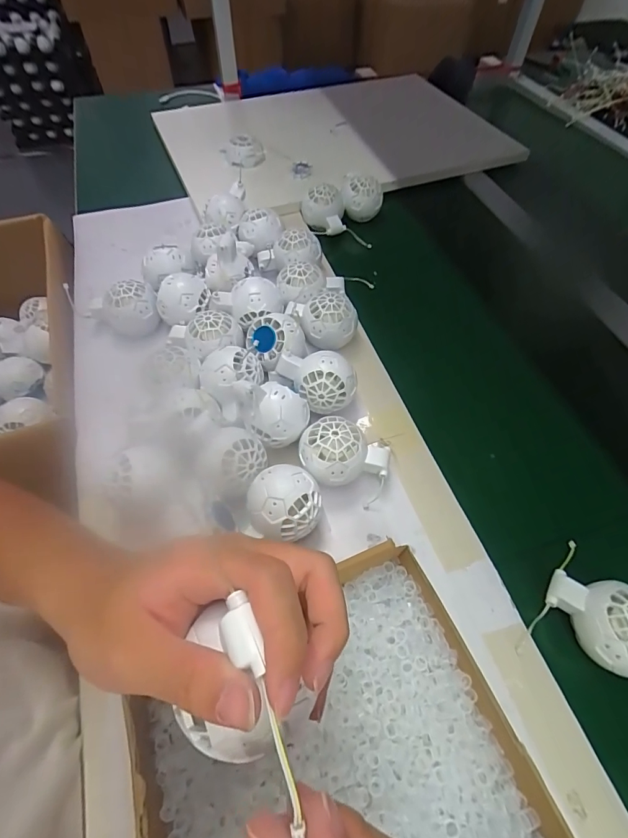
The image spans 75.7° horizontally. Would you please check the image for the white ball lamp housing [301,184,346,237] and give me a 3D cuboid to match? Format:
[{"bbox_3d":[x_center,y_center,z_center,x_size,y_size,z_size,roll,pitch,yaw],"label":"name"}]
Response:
[{"bbox_3d":[0.015,-0.309,0.590,0.058,0.049,0.058,-11,58,-7],"label":"white ball lamp housing"}]

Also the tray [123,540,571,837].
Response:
[{"bbox_3d":[0.016,0.216,0.244,0.215,0.067,0.199,-22,60,-14],"label":"tray"}]

